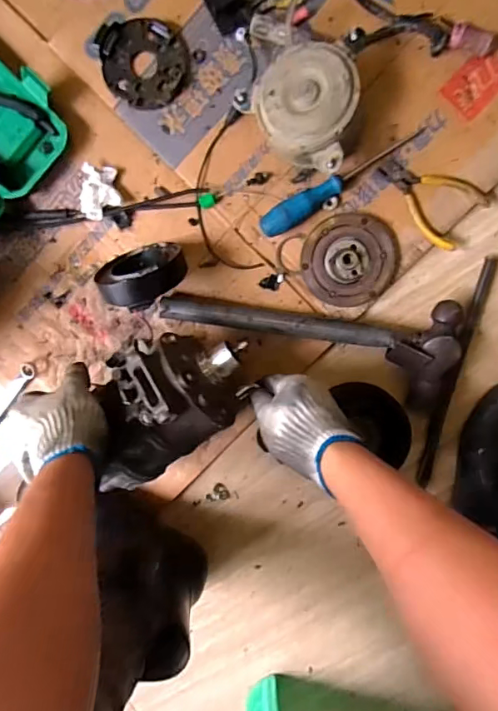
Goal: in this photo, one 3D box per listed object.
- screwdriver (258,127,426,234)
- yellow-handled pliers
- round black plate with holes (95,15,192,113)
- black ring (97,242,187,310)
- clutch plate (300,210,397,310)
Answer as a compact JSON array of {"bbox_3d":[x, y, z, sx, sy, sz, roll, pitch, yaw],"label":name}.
[{"bbox_3d":[0.099,-0.184,0.522,0.194,0.034,0.027,-31,94,7],"label":"screwdriver"},{"bbox_3d":[0.192,-0.171,0.526,0.109,0.014,0.070,39,98,-2],"label":"yellow-handled pliers"},{"bbox_3d":[-0.111,-0.315,0.534,0.091,0.011,0.090,0,97,4],"label":"round black plate with holes"},{"bbox_3d":[-0.115,-0.093,0.527,0.094,0.106,0.026,-14,132,-1],"label":"black ring"},{"bbox_3d":[0.110,-0.105,0.542,0.101,0.019,0.096,0,97,4],"label":"clutch plate"}]

